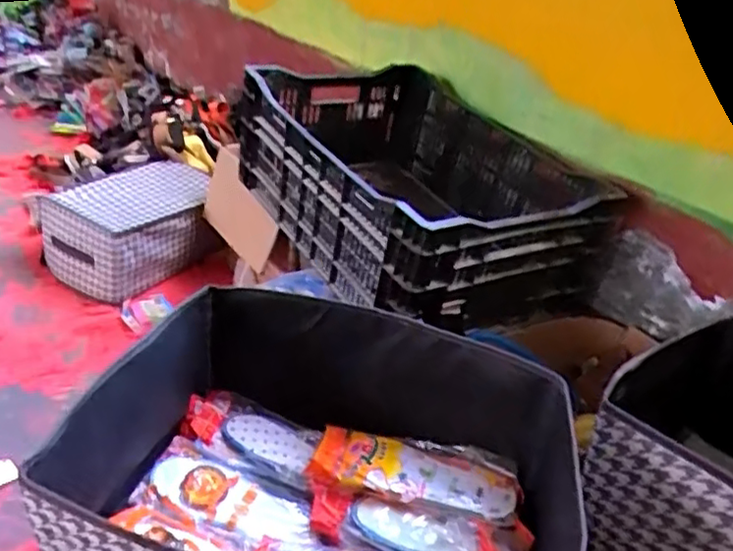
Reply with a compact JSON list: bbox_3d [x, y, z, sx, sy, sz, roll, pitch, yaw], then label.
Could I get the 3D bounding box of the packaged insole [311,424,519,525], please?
[{"bbox_3d":[0.053,0.207,0.689,0.217,0.031,0.090,14,30,13],"label":"packaged insole"}]

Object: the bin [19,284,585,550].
[{"bbox_3d":[-0.039,0.187,0.598,0.421,0.171,0.351,13,30,12],"label":"bin"}]

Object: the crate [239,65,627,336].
[{"bbox_3d":[0.073,-0.160,1.125,0.425,0.260,0.583,-13,34,-30],"label":"crate"}]

